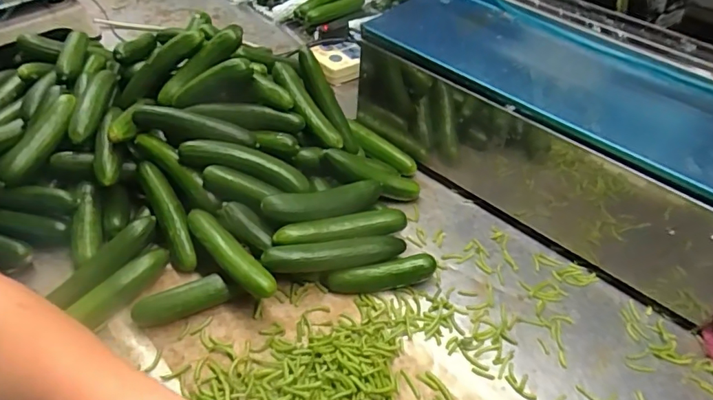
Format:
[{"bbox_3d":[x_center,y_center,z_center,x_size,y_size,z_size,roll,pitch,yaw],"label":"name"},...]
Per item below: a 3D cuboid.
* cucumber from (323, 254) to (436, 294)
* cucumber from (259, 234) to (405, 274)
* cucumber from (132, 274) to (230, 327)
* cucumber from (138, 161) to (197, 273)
[{"bbox_3d":[0.027,0.082,0.523,0.119,0.028,0.021,-6,48,-10],"label":"cucumber"},{"bbox_3d":[-0.021,0.056,0.512,0.151,0.025,0.027,-9,48,-13],"label":"cucumber"},{"bbox_3d":[-0.179,0.103,0.491,0.093,0.027,0.030,-9,48,-13],"label":"cucumber"},{"bbox_3d":[-0.208,0.015,0.534,0.030,0.024,0.132,-21,77,-23],"label":"cucumber"}]

